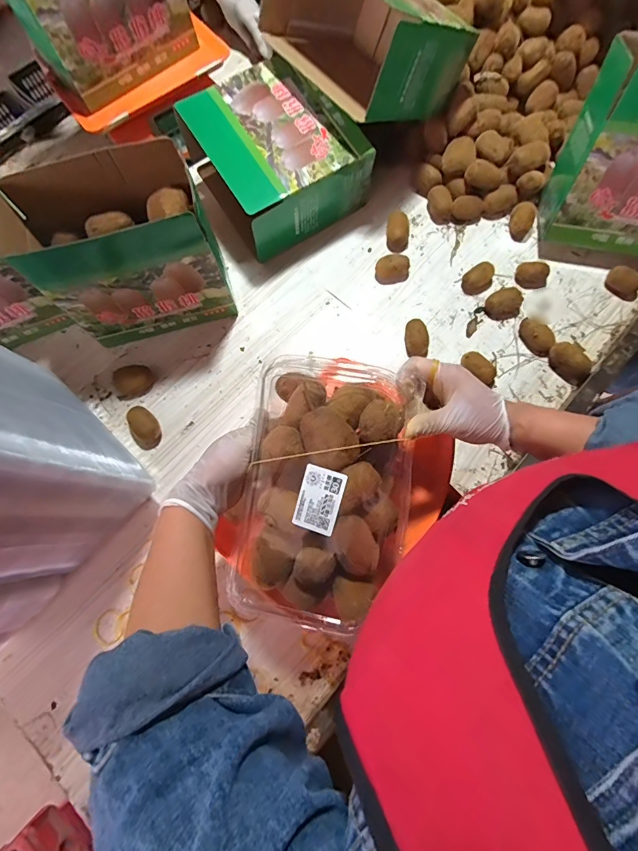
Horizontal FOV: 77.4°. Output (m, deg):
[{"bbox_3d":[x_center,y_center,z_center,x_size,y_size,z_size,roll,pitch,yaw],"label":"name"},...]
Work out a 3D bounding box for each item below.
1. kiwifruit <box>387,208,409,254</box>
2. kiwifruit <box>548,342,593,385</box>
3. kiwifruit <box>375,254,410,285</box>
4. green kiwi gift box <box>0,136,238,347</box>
[{"bbox_3d":[0.143,-0.350,0.722,0.038,0.038,0.058,-2,75,1],"label":"kiwifruit"},{"bbox_3d":[0.399,-0.101,0.635,0.067,0.036,0.039,39,79,11],"label":"kiwifruit"},{"bbox_3d":[0.129,-0.271,0.697,0.058,0.033,0.041,2,75,2],"label":"kiwifruit"},{"bbox_3d":[-0.280,-0.254,0.610,0.248,0.227,0.144,-13,75,-2],"label":"green kiwi gift box"}]

